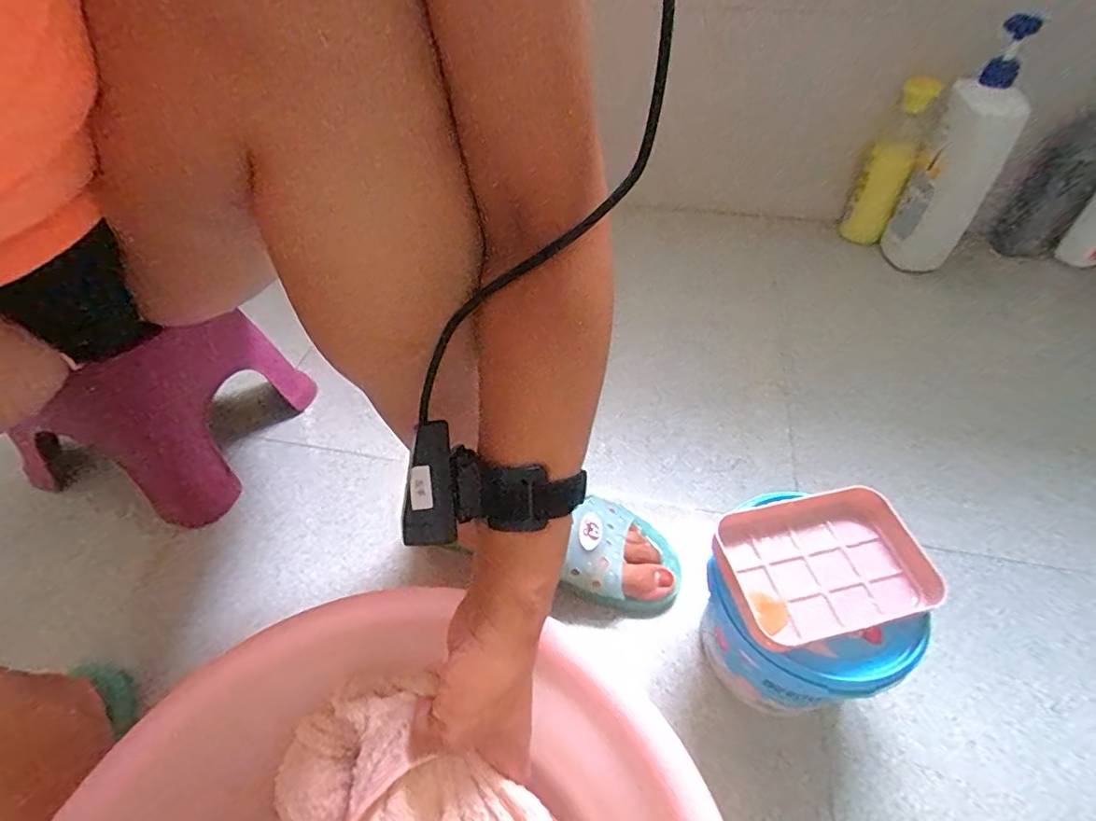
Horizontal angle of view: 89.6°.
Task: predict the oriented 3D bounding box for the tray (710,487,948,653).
[{"bbox_3d":[0.177,0.098,0.360,0.130,0.027,0.086,-12,49,-8],"label":"tray"}]

